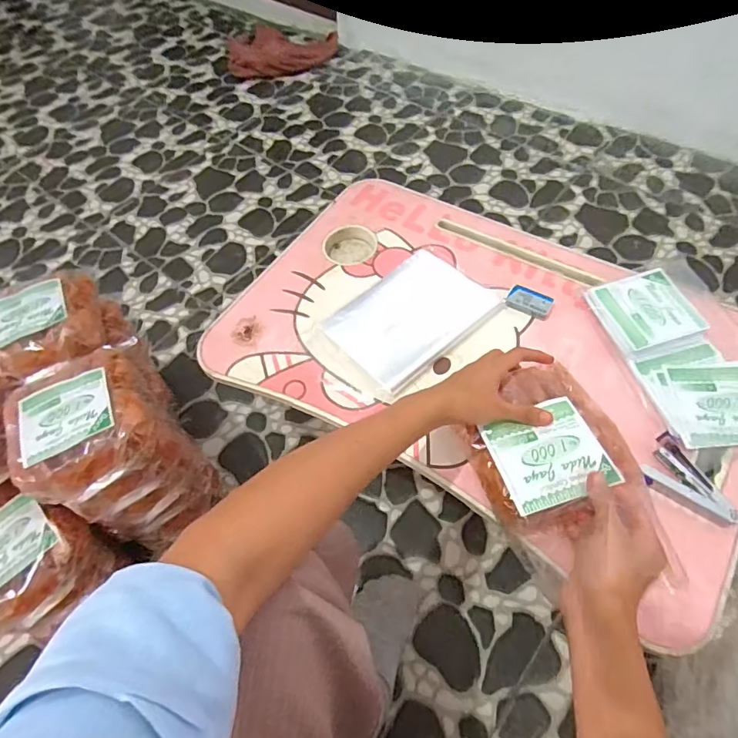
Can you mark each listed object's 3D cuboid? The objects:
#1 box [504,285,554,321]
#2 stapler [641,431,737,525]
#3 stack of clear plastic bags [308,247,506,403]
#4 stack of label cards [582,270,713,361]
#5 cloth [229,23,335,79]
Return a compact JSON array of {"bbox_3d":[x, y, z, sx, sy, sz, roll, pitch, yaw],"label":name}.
[{"bbox_3d":[0.196,-0.083,0.561,0.051,0.008,0.035,24,64,17],"label":"box"},{"bbox_3d":[0.310,0.102,0.438,0.079,0.019,0.055,29,65,19],"label":"stapler"},{"bbox_3d":[0.042,-0.057,0.572,0.209,0.015,0.140,-38,64,-17],"label":"stack of clear plastic bags"},{"bbox_3d":[0.315,-0.065,0.529,0.096,0.017,0.097,-16,60,-6],"label":"stack of label cards"},{"bbox_3d":[-0.255,-0.890,1.298,0.318,0.052,0.188,3,65,4],"label":"cloth"}]

